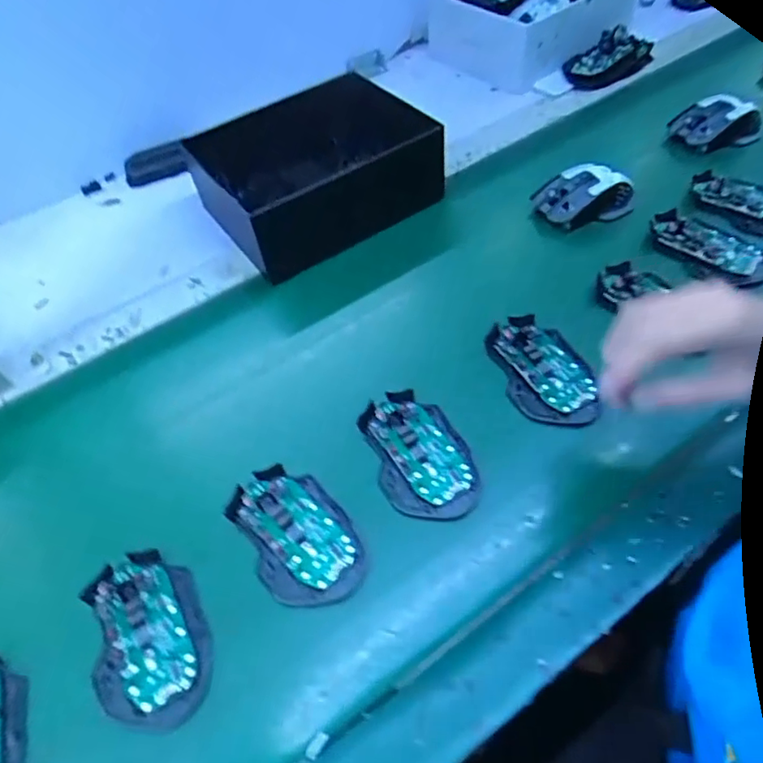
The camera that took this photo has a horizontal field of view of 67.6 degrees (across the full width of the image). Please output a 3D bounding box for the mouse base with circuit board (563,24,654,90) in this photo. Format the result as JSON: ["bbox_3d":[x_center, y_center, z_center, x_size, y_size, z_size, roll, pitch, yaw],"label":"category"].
[{"bbox_3d":[0.316,-0.433,0.770,0.152,0.046,0.059,-29,59,-17],"label":"mouse base with circuit board"}]

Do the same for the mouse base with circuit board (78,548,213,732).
[{"bbox_3d":[-0.160,0.172,0.389,0.071,0.025,0.114,-20,54,-10],"label":"mouse base with circuit board"}]

